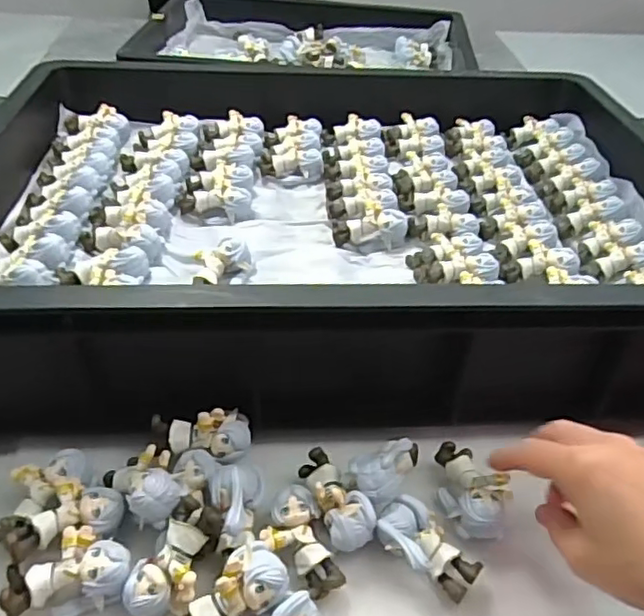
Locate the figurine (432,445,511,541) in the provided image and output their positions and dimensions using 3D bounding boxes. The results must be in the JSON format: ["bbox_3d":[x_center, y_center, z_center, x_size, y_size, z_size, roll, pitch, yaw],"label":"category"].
[{"bbox_3d":[0.096,0.111,0.376,0.040,0.023,0.063,-3,41,-8],"label":"figurine"}]

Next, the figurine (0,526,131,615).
[{"bbox_3d":[-0.136,0.144,0.325,0.062,0.029,0.038,-7,41,-13],"label":"figurine"}]

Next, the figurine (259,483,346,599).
[{"bbox_3d":[-0.014,0.137,0.344,0.038,0.028,0.059,-11,43,-18],"label":"figurine"}]

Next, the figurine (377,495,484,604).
[{"bbox_3d":[0.061,0.139,0.346,0.059,0.026,0.035,31,47,28],"label":"figurine"}]

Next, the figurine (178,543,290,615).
[{"bbox_3d":[-0.048,0.147,0.303,0.063,0.025,0.028,-36,52,-15],"label":"figurine"}]

